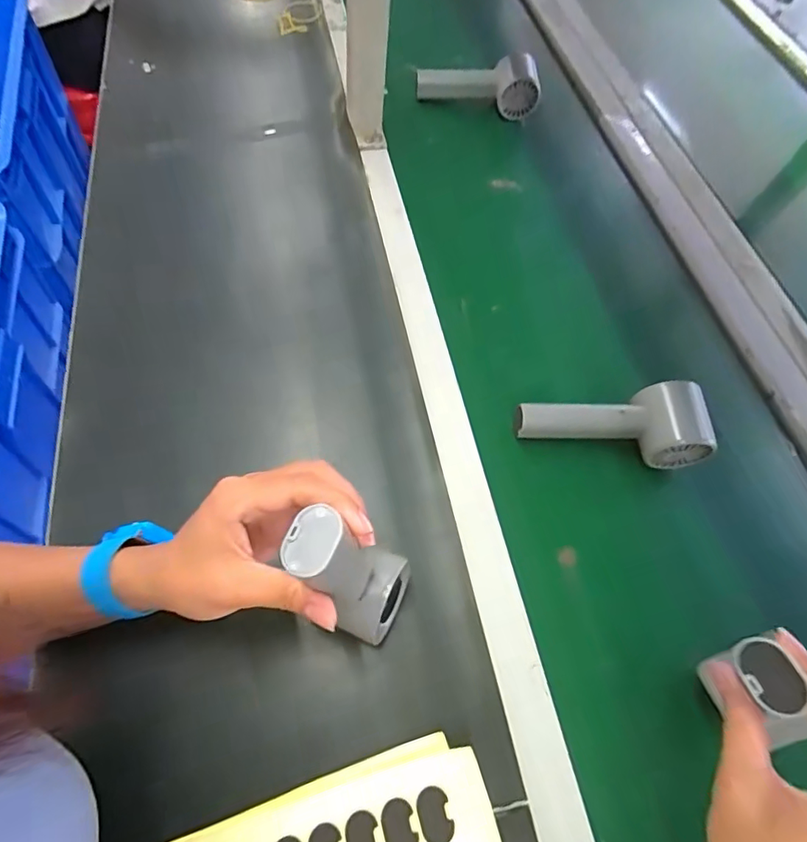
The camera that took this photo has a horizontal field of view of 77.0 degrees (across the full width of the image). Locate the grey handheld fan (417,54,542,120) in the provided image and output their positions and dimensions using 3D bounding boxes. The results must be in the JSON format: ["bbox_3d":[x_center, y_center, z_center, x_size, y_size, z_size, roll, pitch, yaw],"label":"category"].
[{"bbox_3d":[0.099,-0.432,0.655,0.156,0.050,0.052,-6,62,-8],"label":"grey handheld fan"}]

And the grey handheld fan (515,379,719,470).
[{"bbox_3d":[0.172,0.009,0.432,0.151,0.065,0.056,0,61,-4],"label":"grey handheld fan"}]

